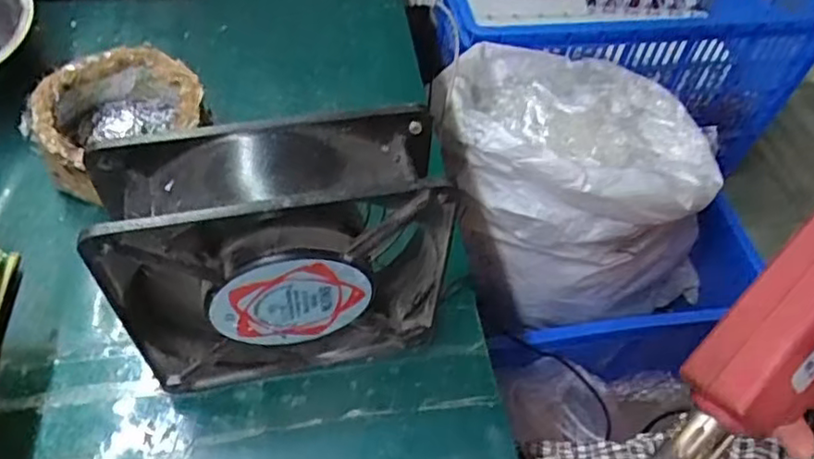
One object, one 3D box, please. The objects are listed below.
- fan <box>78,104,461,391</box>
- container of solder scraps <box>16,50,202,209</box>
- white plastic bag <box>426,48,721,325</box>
[{"bbox_3d":[-0.047,0.014,0.252,0.117,0.124,0.037,-9,55,-11],"label":"fan"},{"bbox_3d":[-0.149,-0.053,0.338,0.084,0.043,0.081,-31,62,-24],"label":"container of solder scraps"},{"bbox_3d":[0.244,-0.084,0.980,0.443,0.354,0.367,-13,56,-16],"label":"white plastic bag"}]

